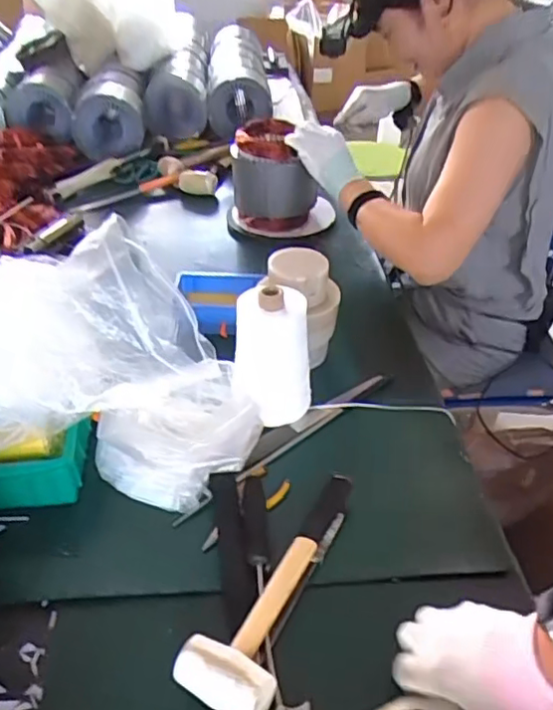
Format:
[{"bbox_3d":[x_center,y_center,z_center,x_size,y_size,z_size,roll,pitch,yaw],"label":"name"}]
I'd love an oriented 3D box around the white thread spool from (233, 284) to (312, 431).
[{"bbox_3d":[-0.002,0.003,0.754,0.094,0.161,0.076,1,38,-1],"label":"white thread spool"}]

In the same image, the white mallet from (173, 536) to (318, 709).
[{"bbox_3d":[-0.012,0.236,0.571,0.085,0.035,0.176,18,41,20],"label":"white mallet"}]

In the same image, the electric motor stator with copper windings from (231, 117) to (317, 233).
[{"bbox_3d":[-0.005,-0.337,1.201,0.156,0.167,0.153,1,38,-1],"label":"electric motor stator with copper windings"}]

